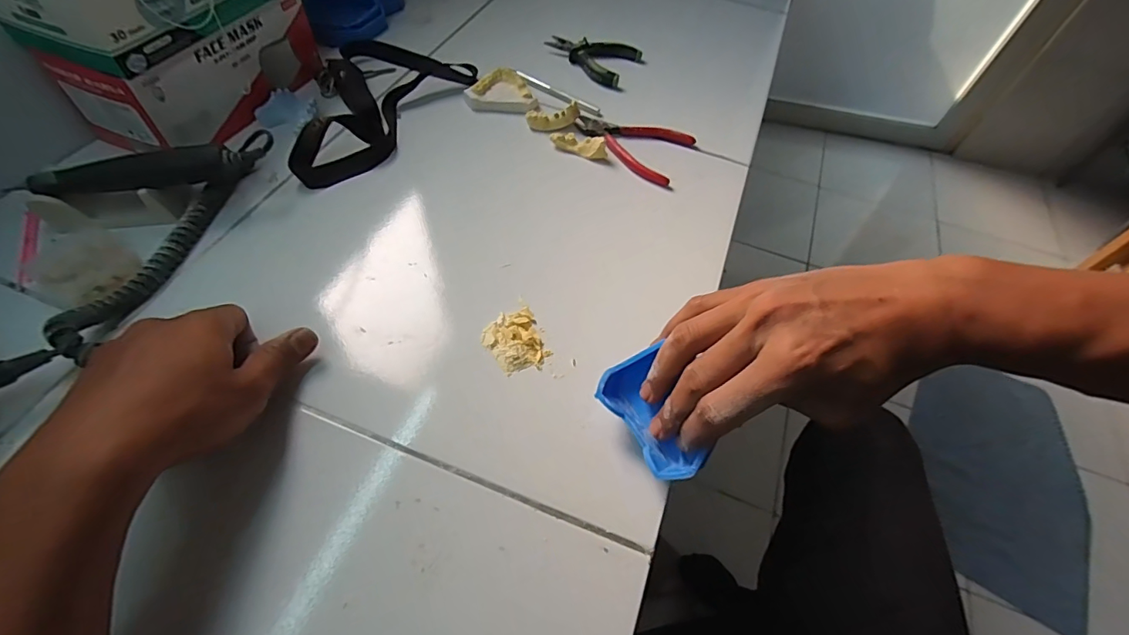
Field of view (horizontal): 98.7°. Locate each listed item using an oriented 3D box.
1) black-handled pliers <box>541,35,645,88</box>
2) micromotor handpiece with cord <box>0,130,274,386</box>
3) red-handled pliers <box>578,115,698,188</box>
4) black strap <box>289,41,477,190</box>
[{"bbox_3d":[0.032,-0.328,0.601,0.111,0.018,0.079,27,57,13],"label":"black-handled pliers"},{"bbox_3d":[-0.349,-0.063,0.366,0.141,0.050,0.261,17,56,6],"label":"micromotor handpiece with cord"},{"bbox_3d":[0.067,-0.186,0.510,0.119,0.012,0.083,23,57,11],"label":"red-handled pliers"},{"bbox_3d":[-0.212,-0.229,0.504,0.140,0.038,0.235,29,58,14],"label":"black strap"}]

